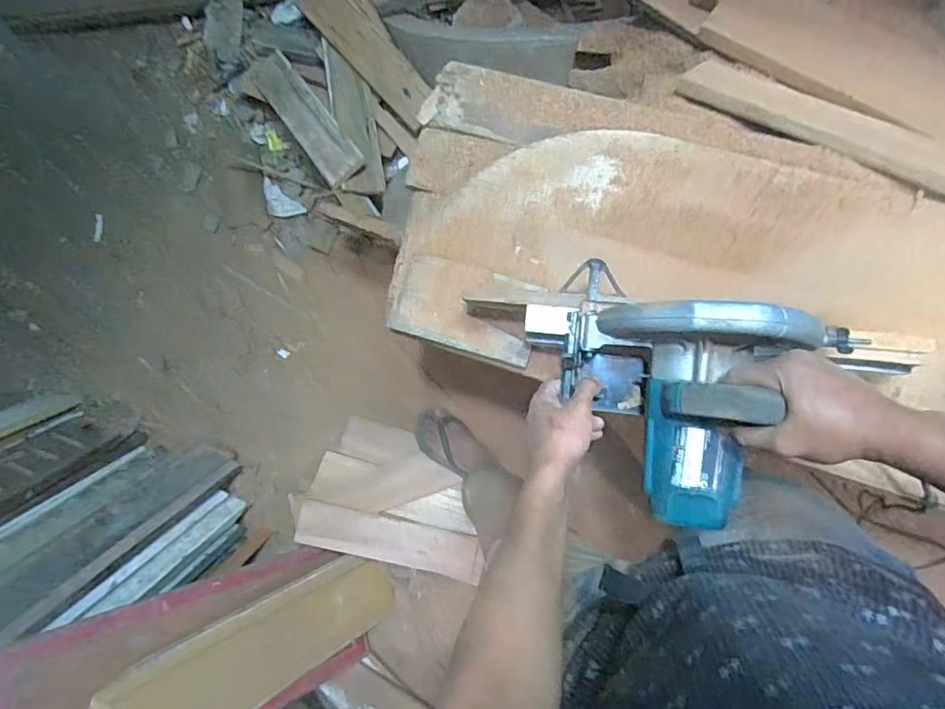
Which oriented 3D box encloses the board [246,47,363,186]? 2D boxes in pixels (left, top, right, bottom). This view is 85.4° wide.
[{"bbox_3d":[-0.406,-0.575,1.226,0.106,0.033,0.455,-39,71,7],"label":"board"}]

